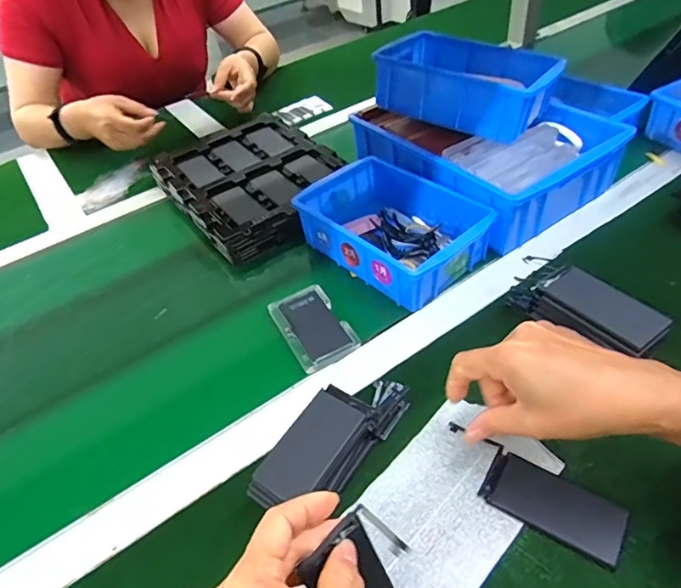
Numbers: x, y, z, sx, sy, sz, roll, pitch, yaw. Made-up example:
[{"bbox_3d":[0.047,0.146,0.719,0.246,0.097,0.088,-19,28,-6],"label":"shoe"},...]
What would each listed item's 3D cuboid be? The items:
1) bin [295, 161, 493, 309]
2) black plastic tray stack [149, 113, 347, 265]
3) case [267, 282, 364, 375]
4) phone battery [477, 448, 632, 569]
[{"bbox_3d":[0.057,-0.079,0.558,0.139,0.059,0.198,-37,50,-26],"label":"bin"},{"bbox_3d":[-0.122,-0.165,0.700,0.228,0.037,0.288,-29,47,-20],"label":"black plastic tray stack"},{"bbox_3d":[-0.030,0.031,0.505,0.061,0.008,0.106,-25,46,-16],"label":"case"},{"bbox_3d":[0.152,0.149,0.349,0.092,0.009,0.046,21,51,28],"label":"phone battery"}]

